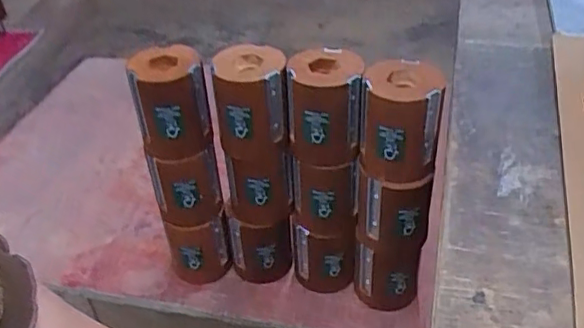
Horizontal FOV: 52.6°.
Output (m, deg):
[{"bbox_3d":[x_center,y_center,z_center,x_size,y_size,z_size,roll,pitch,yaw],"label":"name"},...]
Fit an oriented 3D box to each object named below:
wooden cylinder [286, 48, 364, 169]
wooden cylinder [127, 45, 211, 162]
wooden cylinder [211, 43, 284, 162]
[{"bbox_3d":[0.035,-0.058,0.622,0.077,0.102,0.066,2,40,10],"label":"wooden cylinder"},{"bbox_3d":[-0.130,-0.065,0.642,0.076,0.103,0.067,-11,39,-5],"label":"wooden cylinder"},{"bbox_3d":[-0.042,-0.062,0.625,0.074,0.096,0.086,-5,39,2],"label":"wooden cylinder"}]

